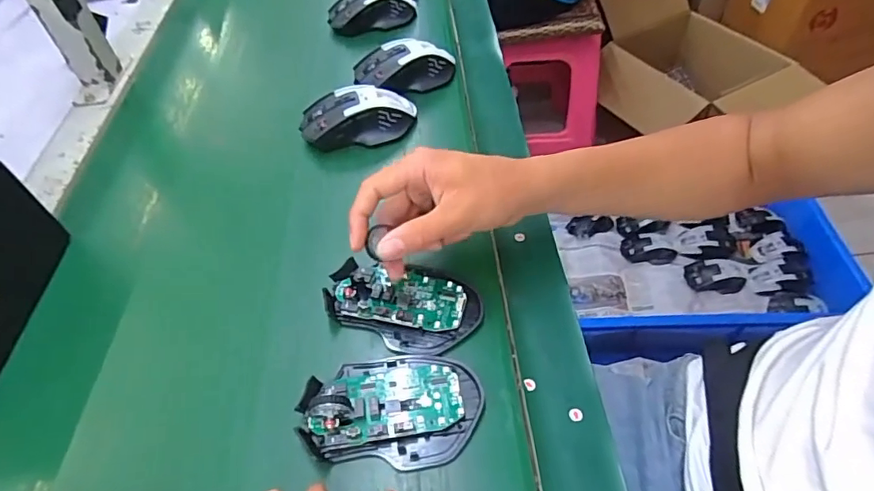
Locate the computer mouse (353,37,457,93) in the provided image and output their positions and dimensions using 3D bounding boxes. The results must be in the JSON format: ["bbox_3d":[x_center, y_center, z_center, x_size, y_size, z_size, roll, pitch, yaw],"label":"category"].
[{"bbox_3d":[-0.035,-0.198,0.582,0.111,0.042,0.059,-13,50,-7],"label":"computer mouse"}]

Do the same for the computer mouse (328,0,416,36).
[{"bbox_3d":[-0.085,-0.311,0.682,0.111,0.034,0.059,-12,50,-6],"label":"computer mouse"}]

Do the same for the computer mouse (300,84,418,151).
[{"bbox_3d":[-0.080,-0.134,0.534,0.117,0.041,0.069,-10,50,-4],"label":"computer mouse"}]

